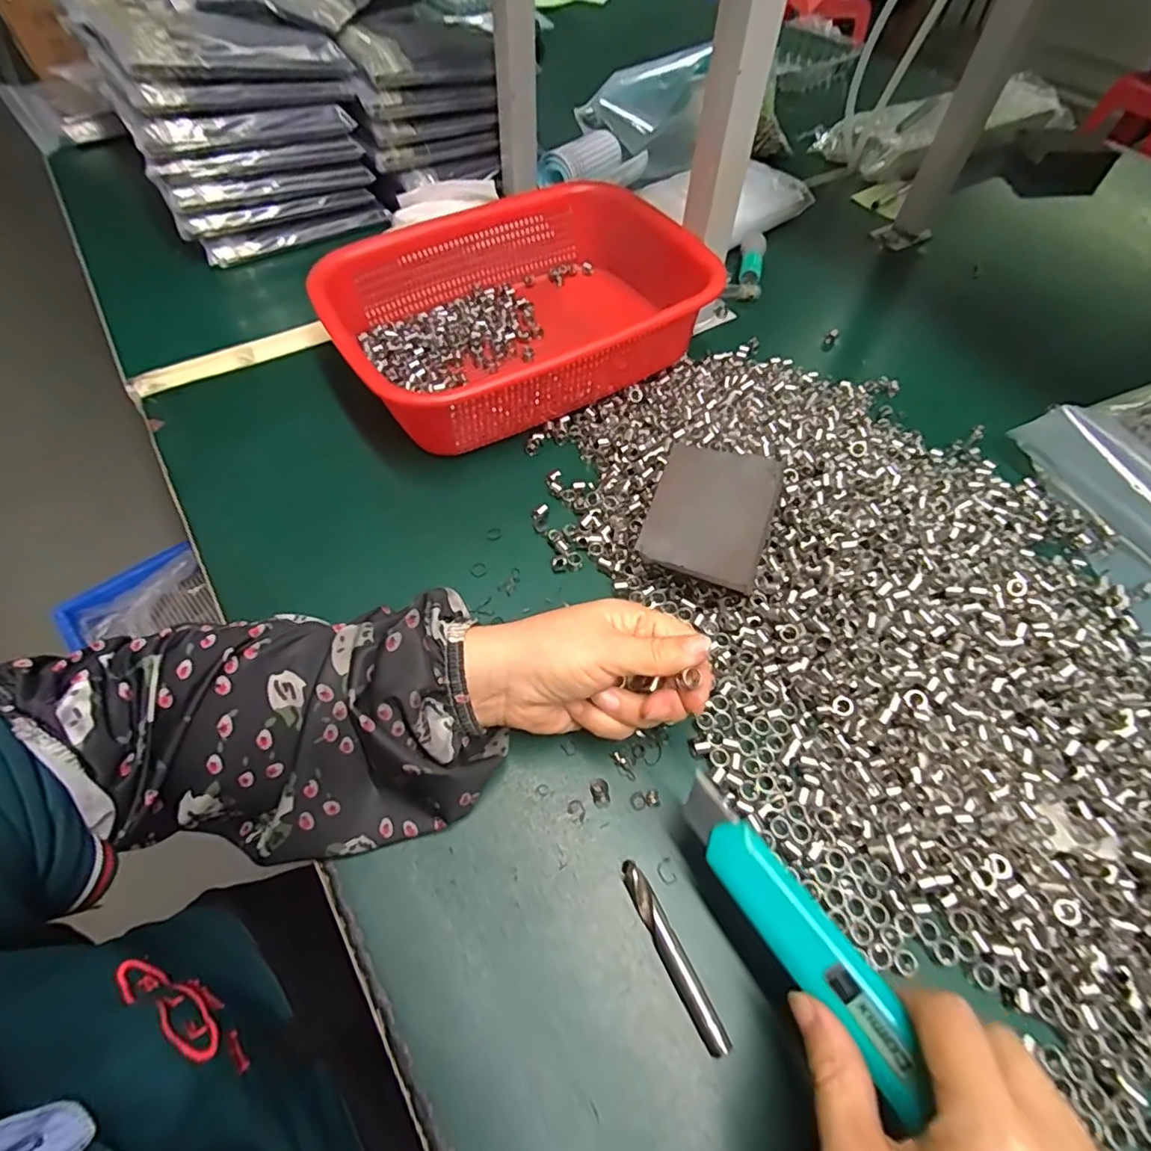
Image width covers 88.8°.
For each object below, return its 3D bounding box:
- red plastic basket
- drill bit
[{"bbox_3d":[-0.044,-0.212,0.469,0.284,0.073,0.211,-26,60,-19],"label":"red plastic basket"},{"bbox_3d":[0.043,0.169,0.263,0.011,0.011,0.079,-21,59,-16],"label":"drill bit"}]

